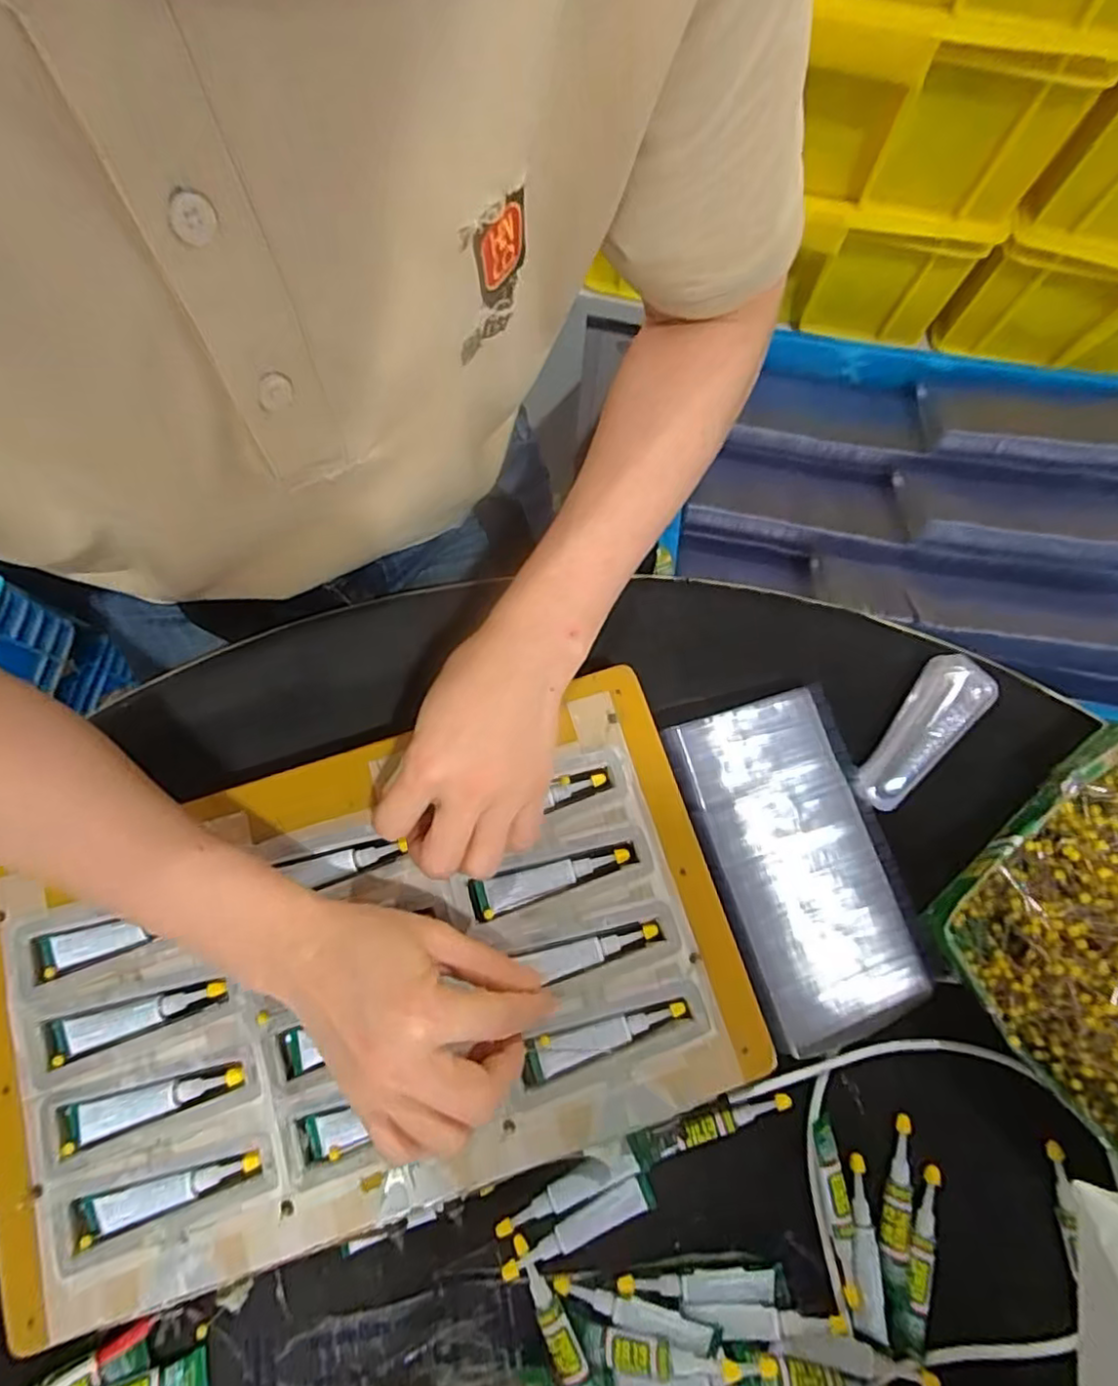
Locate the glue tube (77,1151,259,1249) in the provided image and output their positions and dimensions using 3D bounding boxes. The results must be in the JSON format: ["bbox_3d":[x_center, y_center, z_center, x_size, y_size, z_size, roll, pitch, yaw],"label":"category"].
[{"bbox_3d":[-0.194,0.250,0.332,0.088,0.006,0.018,-15,77,-5],"label":"glue tube"}]

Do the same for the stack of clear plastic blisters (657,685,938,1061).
[{"bbox_3d":[0.137,0.097,0.387,0.099,0.037,0.188,-17,75,-4],"label":"stack of clear plastic blisters"}]

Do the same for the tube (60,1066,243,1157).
[{"bbox_3d":[-0.208,0.211,0.342,0.090,0.005,0.019,-15,77,-5],"label":"tube"}]

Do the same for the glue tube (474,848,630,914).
[{"bbox_3d":[-0.003,0.100,0.360,0.083,0.006,0.017,-14,77,-5],"label":"glue tube"}]

